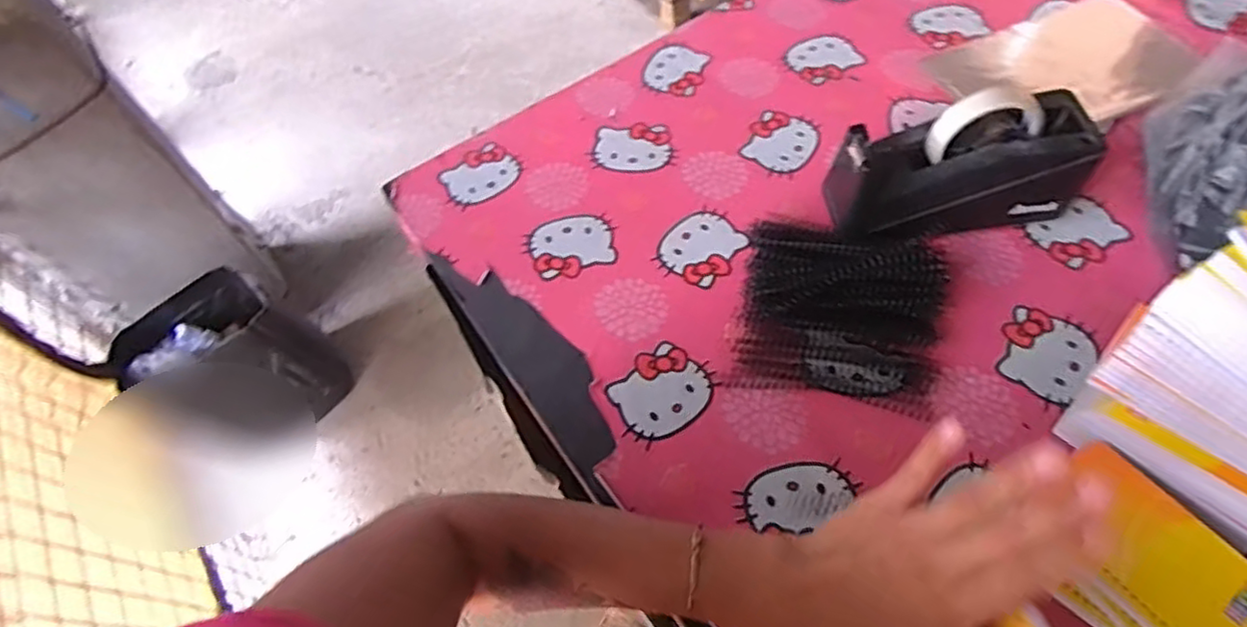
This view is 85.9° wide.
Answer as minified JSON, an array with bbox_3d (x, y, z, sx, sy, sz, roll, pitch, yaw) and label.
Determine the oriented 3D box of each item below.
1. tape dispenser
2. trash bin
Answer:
[{"bbox_3d":[0.287,-0.126,0.577,0.203,0.111,0.080,-6,57,1],"label":"tape dispenser"},{"bbox_3d":[-0.783,0.122,1.387,0.303,0.326,0.282,20,61,17],"label":"trash bin"}]

